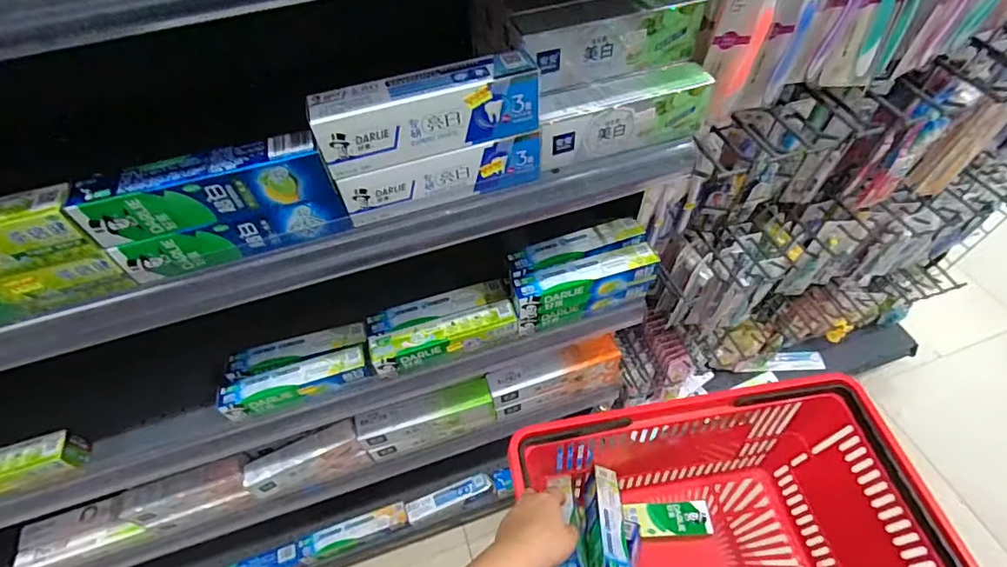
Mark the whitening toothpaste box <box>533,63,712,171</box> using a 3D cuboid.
[{"bbox_3d":[0.114,-0.164,0.487,0.173,0.060,0.044,-15,54,-8],"label":"whitening toothpaste box"}]

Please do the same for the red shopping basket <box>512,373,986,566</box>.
[{"bbox_3d":[0.264,0.348,0.660,0.461,0.259,0.325,-9,54,-3],"label":"red shopping basket"}]

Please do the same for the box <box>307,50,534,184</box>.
[{"bbox_3d":[-0.062,-0.143,0.416,0.181,0.056,0.036,-17,55,-9],"label":"box"}]

